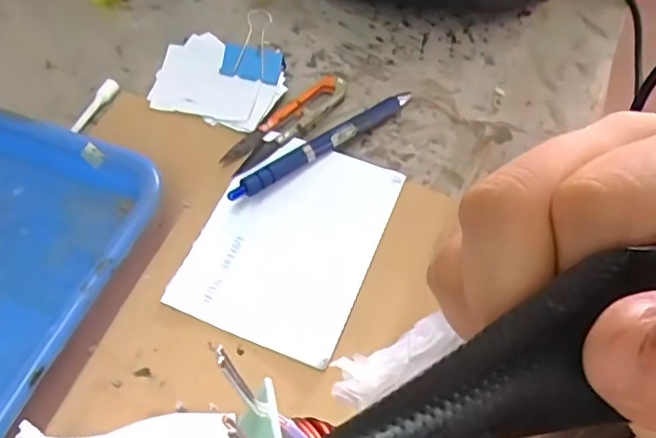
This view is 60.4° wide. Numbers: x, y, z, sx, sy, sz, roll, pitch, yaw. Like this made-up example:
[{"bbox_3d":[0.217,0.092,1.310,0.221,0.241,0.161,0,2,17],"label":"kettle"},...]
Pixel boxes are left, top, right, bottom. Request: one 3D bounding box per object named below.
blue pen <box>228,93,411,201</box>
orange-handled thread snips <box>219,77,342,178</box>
[{"bbox_3d":[-0.001,-0.047,0.347,0.138,0.014,0.012,-34,66,-25],"label":"blue pen"},{"bbox_3d":[-0.025,-0.062,0.361,0.022,0.006,0.101,39,66,18],"label":"orange-handled thread snips"}]

